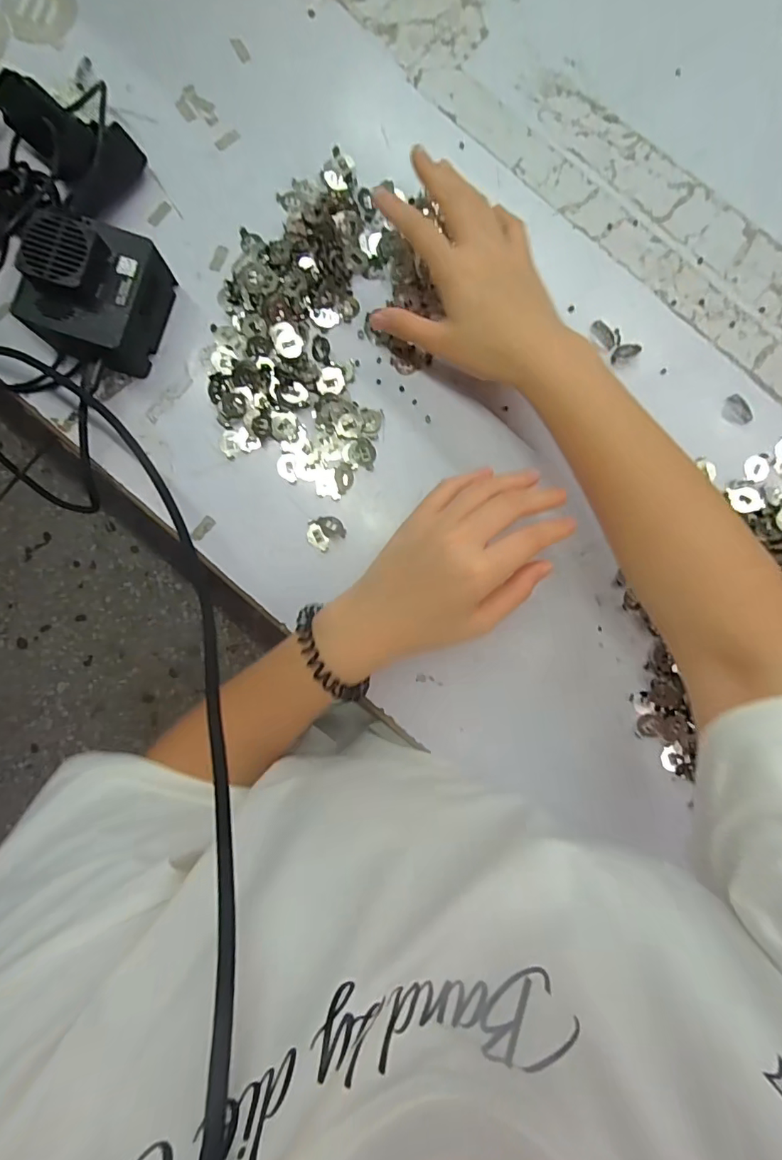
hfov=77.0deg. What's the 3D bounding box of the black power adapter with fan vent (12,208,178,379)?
[{"bbox_3d":[-0.196,-0.188,0.323,0.072,0.059,0.079,19,88,-1],"label":"black power adapter with fan vent"}]

